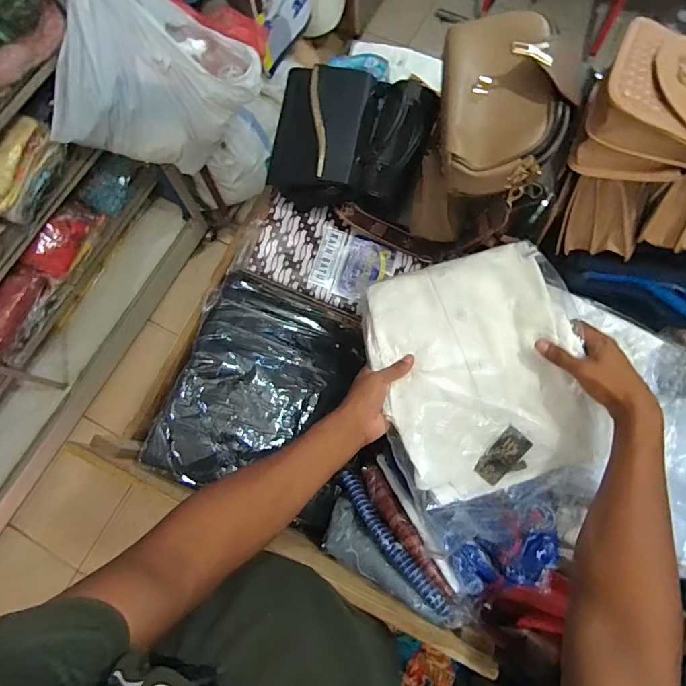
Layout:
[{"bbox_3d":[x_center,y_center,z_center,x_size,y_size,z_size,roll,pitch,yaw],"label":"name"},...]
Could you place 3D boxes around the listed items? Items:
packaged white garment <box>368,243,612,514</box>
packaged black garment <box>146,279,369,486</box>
[{"bbox_3d":[0.183,0.032,0.584,0.265,0.071,0.321,-14,77,0],"label":"packaged white garment"},{"bbox_3d":[-0.116,0.069,0.677,0.255,0.039,0.318,23,63,-10],"label":"packaged black garment"}]

